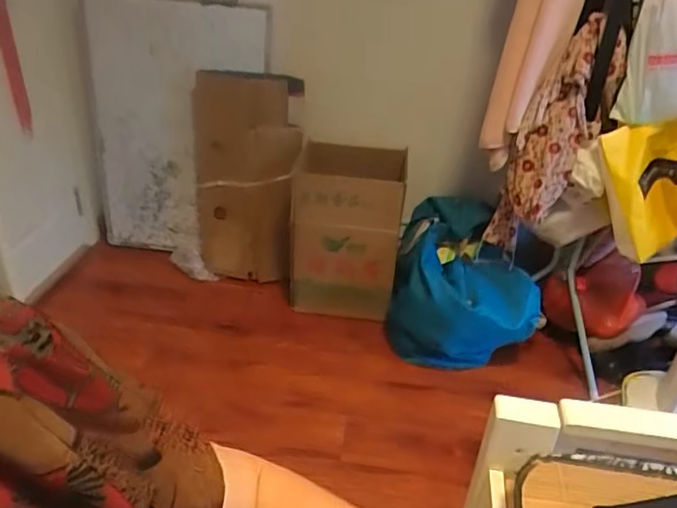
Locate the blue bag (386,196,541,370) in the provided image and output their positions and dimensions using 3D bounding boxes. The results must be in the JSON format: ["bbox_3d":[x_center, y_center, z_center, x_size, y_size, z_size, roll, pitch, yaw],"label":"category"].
[{"bbox_3d":[0.346,0.088,1.656,0.364,0.382,0.427,4,31,2],"label":"blue bag"}]

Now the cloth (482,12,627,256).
[{"bbox_3d":[0.505,-0.235,1.322,0.205,0.556,0.166,11,32,14],"label":"cloth"}]

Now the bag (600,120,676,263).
[{"bbox_3d":[0.740,-0.142,1.282,0.218,0.323,0.104,-12,31,13],"label":"bag"}]

